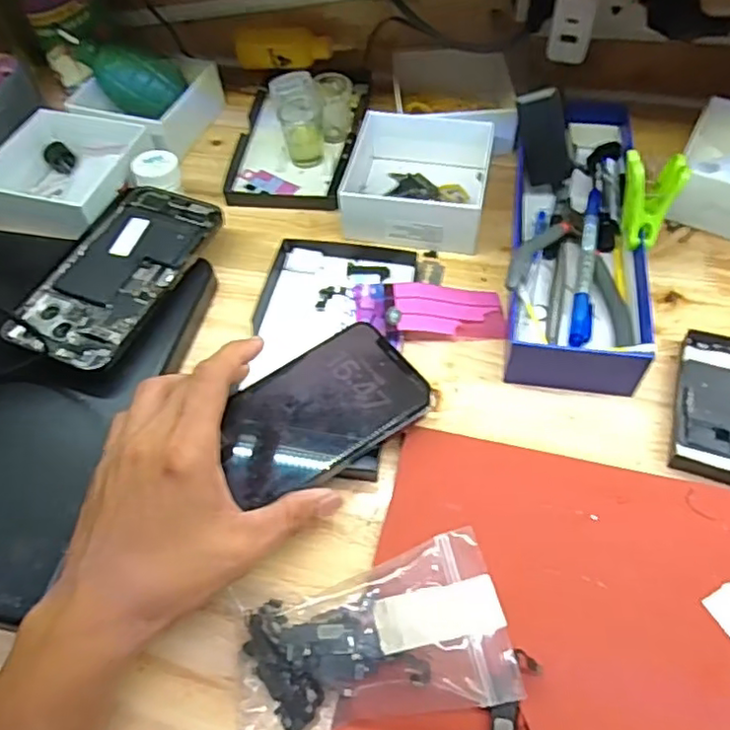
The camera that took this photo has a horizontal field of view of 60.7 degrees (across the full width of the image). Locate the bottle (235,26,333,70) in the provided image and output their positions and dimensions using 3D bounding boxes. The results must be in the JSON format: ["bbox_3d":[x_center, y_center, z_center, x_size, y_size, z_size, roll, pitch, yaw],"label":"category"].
[{"bbox_3d":[-0.076,-0.300,0.587,0.090,0.030,0.029,0,55,3],"label":"bottle"}]

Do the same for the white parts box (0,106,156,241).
[{"bbox_3d":[-0.239,-0.151,0.512,0.112,0.053,0.113,14,57,13],"label":"white parts box"}]

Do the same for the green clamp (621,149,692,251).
[{"bbox_3d":[0.186,-0.107,0.408,0.036,0.060,0.020,9,17,6],"label":"green clamp"}]

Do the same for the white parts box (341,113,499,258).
[{"bbox_3d":[0.040,-0.147,0.490,0.112,0.044,0.114,8,56,9],"label":"white parts box"}]

